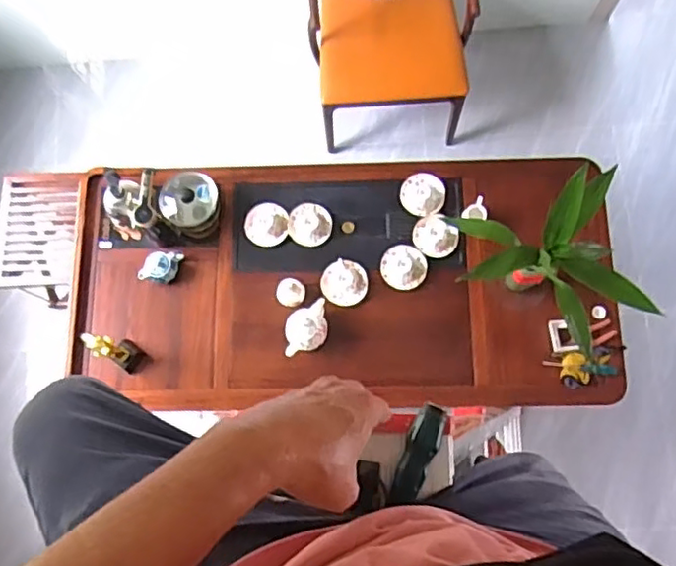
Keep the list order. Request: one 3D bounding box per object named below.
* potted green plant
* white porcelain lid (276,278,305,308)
[{"bbox_3d":[0.527,-0.041,1.587,0.404,0.472,0.382,1,77,4],"label":"potted green plant"},{"bbox_3d":[-0.136,0.029,1.837,0.078,0.054,0.082,-1,77,3],"label":"white porcelain lid"}]

